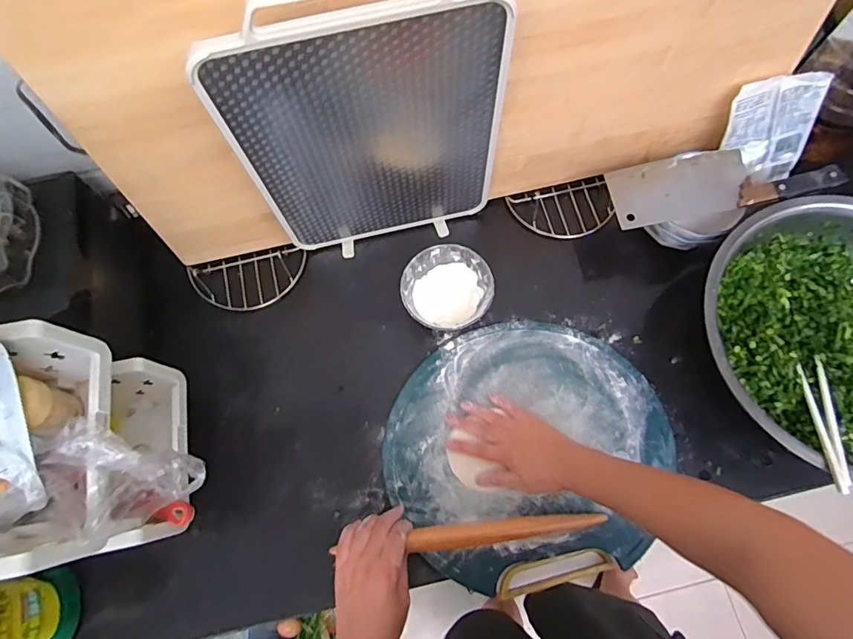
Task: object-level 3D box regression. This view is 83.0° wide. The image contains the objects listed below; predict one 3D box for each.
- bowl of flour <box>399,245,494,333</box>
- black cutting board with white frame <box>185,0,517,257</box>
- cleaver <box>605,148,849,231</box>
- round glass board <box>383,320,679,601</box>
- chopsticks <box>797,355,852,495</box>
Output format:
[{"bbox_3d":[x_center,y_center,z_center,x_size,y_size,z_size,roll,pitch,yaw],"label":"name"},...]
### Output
[{"bbox_3d":[0.028,-0.040,0.671,0.119,0.046,0.115,-1,71,2],"label":"bowl of flour"},{"bbox_3d":[-0.056,-0.195,0.544,0.283,0.379,0.019,-11,71,-2],"label":"black cutting board with white frame"},{"bbox_3d":[0.385,-0.186,0.637,0.277,0.029,0.091,-9,71,-1],"label":"cleaver"},{"bbox_3d":[0.128,0.162,0.617,0.351,0.012,0.317,-11,71,-2],"label":"round glass board"},{"bbox_3d":[0.451,0.115,0.547,0.033,0.016,0.168,15,53,7],"label":"chopsticks"}]

